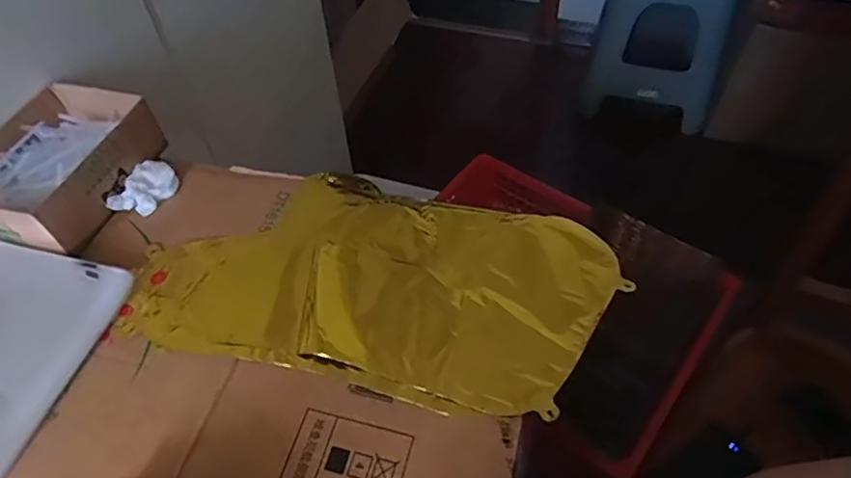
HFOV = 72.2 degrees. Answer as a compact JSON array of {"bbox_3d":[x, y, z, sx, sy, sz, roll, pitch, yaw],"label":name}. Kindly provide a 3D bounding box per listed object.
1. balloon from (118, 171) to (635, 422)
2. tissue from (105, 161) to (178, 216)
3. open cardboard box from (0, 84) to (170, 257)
[{"bbox_3d":[-0.044,0.029,0.545,0.418,0.014,0.213,10,53,9],"label":"balloon"},{"bbox_3d":[-0.294,-0.054,0.616,0.046,0.022,0.067,14,54,12],"label":"tissue"},{"bbox_3d":[-0.388,-0.082,0.620,0.143,0.054,0.197,11,53,10],"label":"open cardboard box"}]

